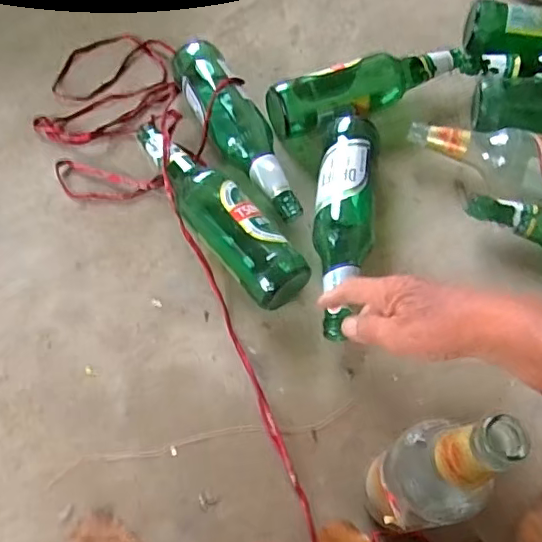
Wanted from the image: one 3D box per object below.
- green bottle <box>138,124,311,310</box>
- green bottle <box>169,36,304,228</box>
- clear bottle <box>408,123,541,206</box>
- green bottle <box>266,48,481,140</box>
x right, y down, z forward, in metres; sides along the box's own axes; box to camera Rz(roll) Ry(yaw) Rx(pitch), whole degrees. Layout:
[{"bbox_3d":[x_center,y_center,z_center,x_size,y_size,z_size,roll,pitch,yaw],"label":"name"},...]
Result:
[{"bbox_3d":[-0.059,-0.071,0.622,0.077,0.066,0.267,-32,68,-16],"label":"green bottle"},{"bbox_3d":[-0.039,-0.167,0.675,0.068,0.058,0.281,-26,65,-14],"label":"green bottle"},{"bbox_3d":[0.293,-0.126,0.664,0.261,0.065,0.061,19,63,9],"label":"clear bottle"},{"bbox_3d":[0.134,-0.234,0.715,0.286,0.068,0.067,-23,65,-13],"label":"green bottle"}]

